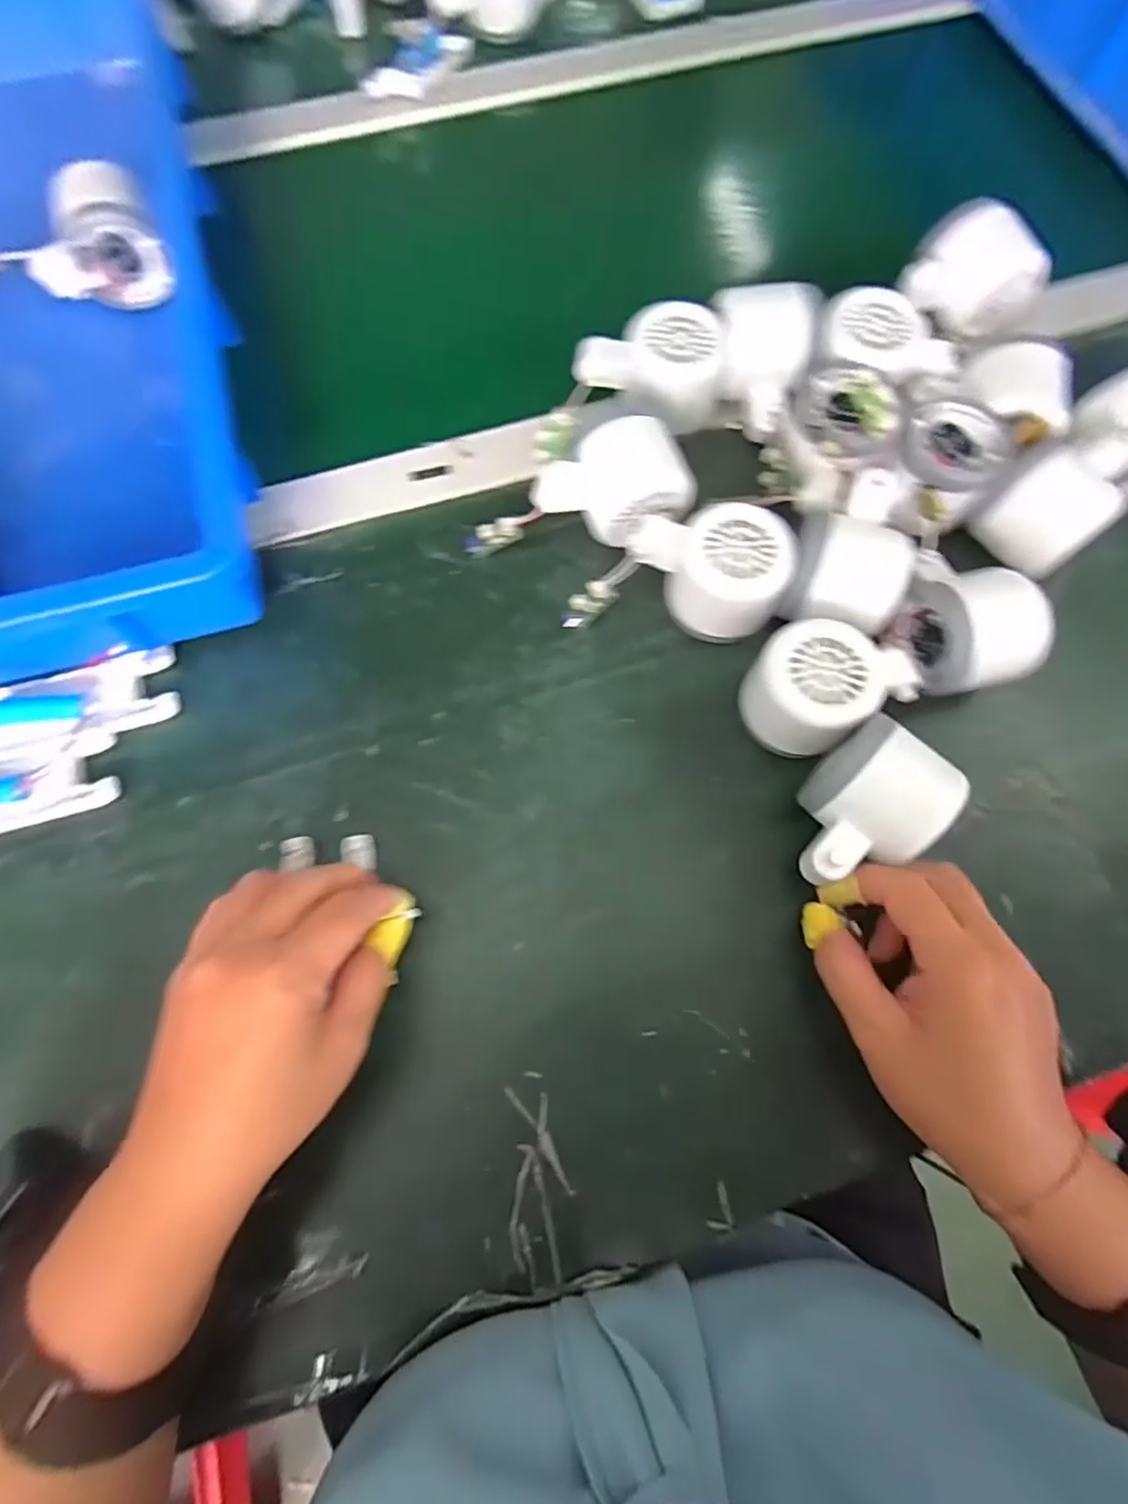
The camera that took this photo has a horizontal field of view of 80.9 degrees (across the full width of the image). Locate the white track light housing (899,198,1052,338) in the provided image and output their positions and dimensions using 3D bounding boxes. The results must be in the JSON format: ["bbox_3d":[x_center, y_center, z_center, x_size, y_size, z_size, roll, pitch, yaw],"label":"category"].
[{"bbox_3d":[0.261,-0.300,0.424,0.075,0.048,0.075,0,72,-1],"label":"white track light housing"}]

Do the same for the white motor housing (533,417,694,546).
[{"bbox_3d":[0.027,-0.145,0.370,0.080,0.046,0.054,-23,74,-8],"label":"white motor housing"}]

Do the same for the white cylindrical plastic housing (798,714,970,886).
[{"bbox_3d":[0.141,0.031,0.318,0.058,0.041,0.082,43,76,12],"label":"white cylindrical plastic housing"}]

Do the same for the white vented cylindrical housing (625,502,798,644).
[{"bbox_3d":[0.078,-0.102,0.358,0.083,0.046,0.060,34,75,9],"label":"white vented cylindrical housing"}]

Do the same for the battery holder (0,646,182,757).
[{"bbox_3d":[-0.263,-0.027,0.350,0.108,0.014,0.044,-14,73,-5],"label":"battery holder"}]

